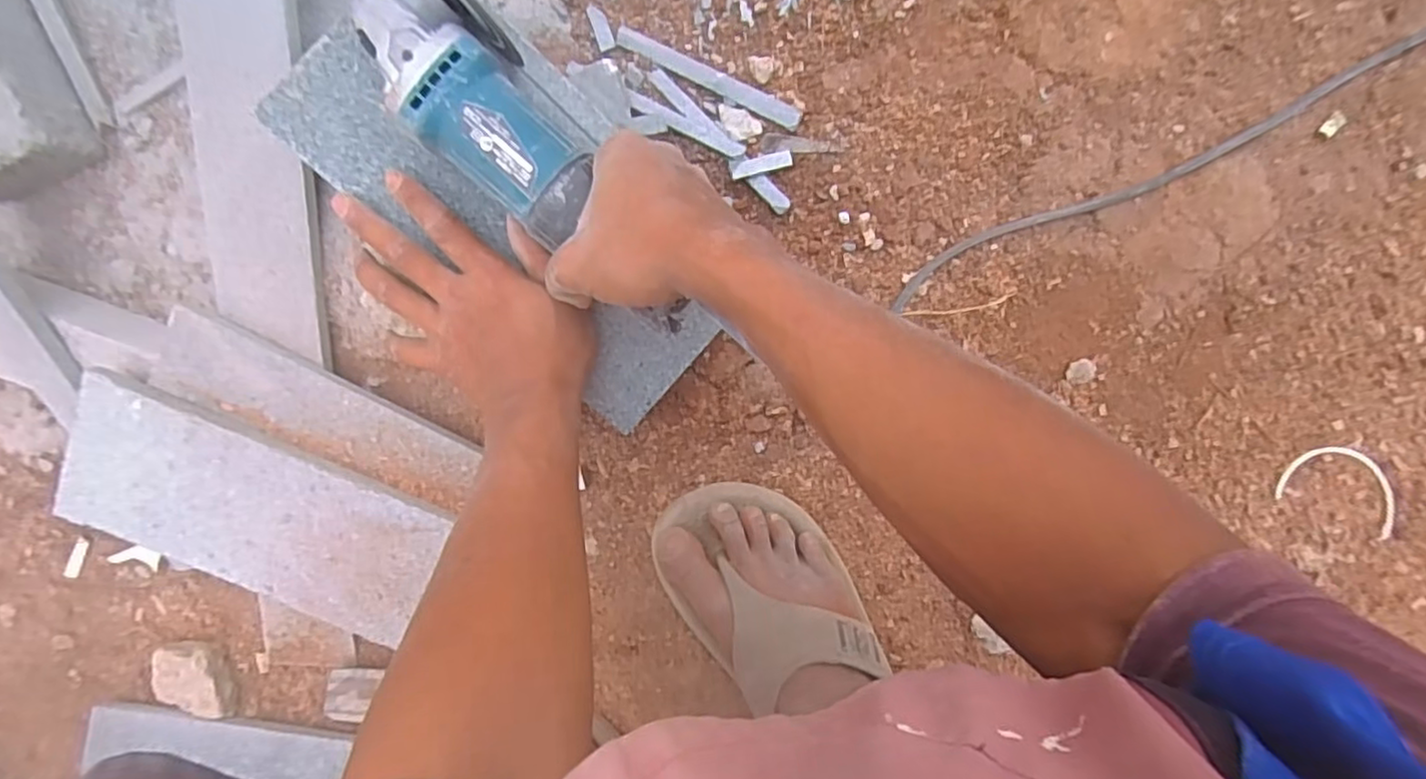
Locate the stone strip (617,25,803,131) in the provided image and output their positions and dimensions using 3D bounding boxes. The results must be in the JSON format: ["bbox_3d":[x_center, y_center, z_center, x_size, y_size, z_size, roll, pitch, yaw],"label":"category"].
[{"bbox_3d":[-0.003,-0.229,0.488,0.147,0.012,0.016,28,94,1],"label":"stone strip"}]

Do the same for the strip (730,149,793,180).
[{"bbox_3d":[0.036,-0.165,0.487,0.046,0.005,0.012,-18,92,-11],"label":"strip"}]

